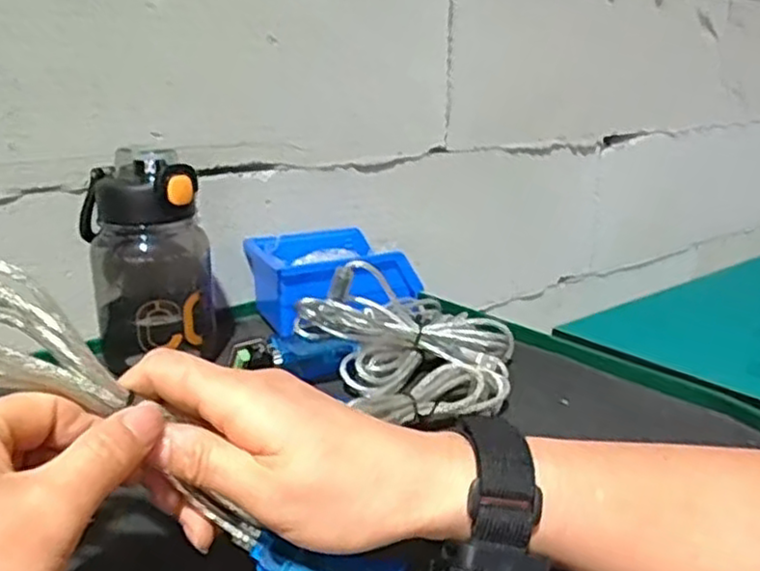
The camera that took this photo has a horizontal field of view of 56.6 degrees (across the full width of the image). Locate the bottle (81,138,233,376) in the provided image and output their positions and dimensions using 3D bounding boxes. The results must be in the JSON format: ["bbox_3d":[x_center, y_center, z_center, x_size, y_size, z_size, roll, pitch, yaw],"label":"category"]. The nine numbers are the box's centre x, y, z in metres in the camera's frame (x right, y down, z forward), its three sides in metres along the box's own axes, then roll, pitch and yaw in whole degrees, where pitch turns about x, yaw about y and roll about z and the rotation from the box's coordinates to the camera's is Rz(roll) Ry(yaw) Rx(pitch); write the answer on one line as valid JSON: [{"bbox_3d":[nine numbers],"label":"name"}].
[{"bbox_3d":[-0.174,-0.024,0.548,0.092,0.151,0.089,-11,21,-31],"label":"bottle"}]

